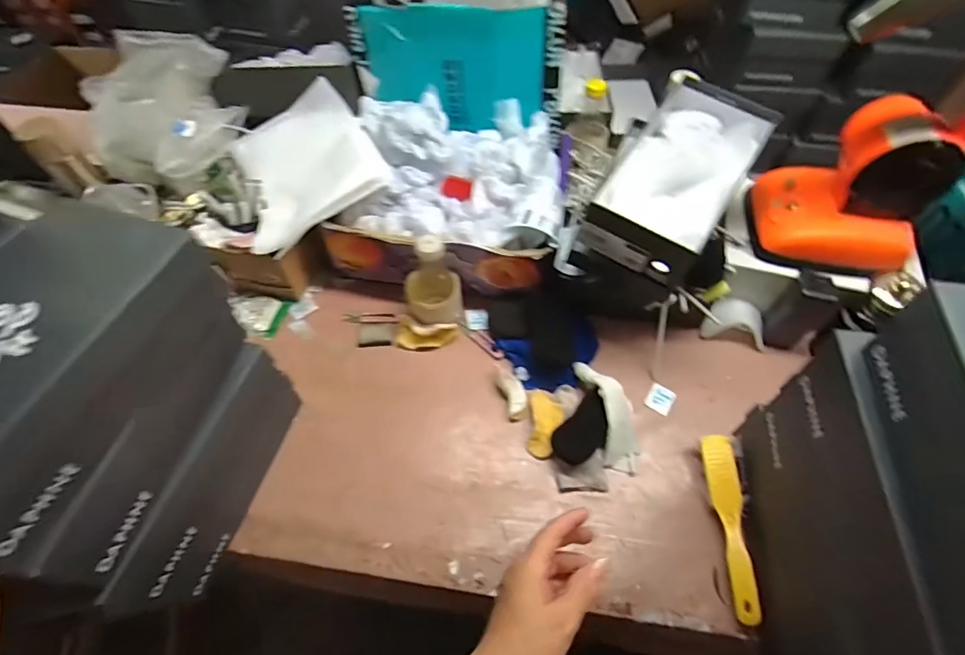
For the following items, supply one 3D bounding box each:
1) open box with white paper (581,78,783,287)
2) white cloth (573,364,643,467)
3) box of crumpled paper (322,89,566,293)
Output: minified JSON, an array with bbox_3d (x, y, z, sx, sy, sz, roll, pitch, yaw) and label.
[{"bbox_3d":[0.285,-0.216,0.711,0.157,0.108,0.303,29,77,19],"label":"open box with white paper"},{"bbox_3d":[0.190,0.126,0.732,0.064,0.058,0.173,-16,57,-9],"label":"white cloth"},{"bbox_3d":[-0.055,-0.223,0.876,0.387,0.219,0.285,11,57,9],"label":"box of crumpled paper"}]

